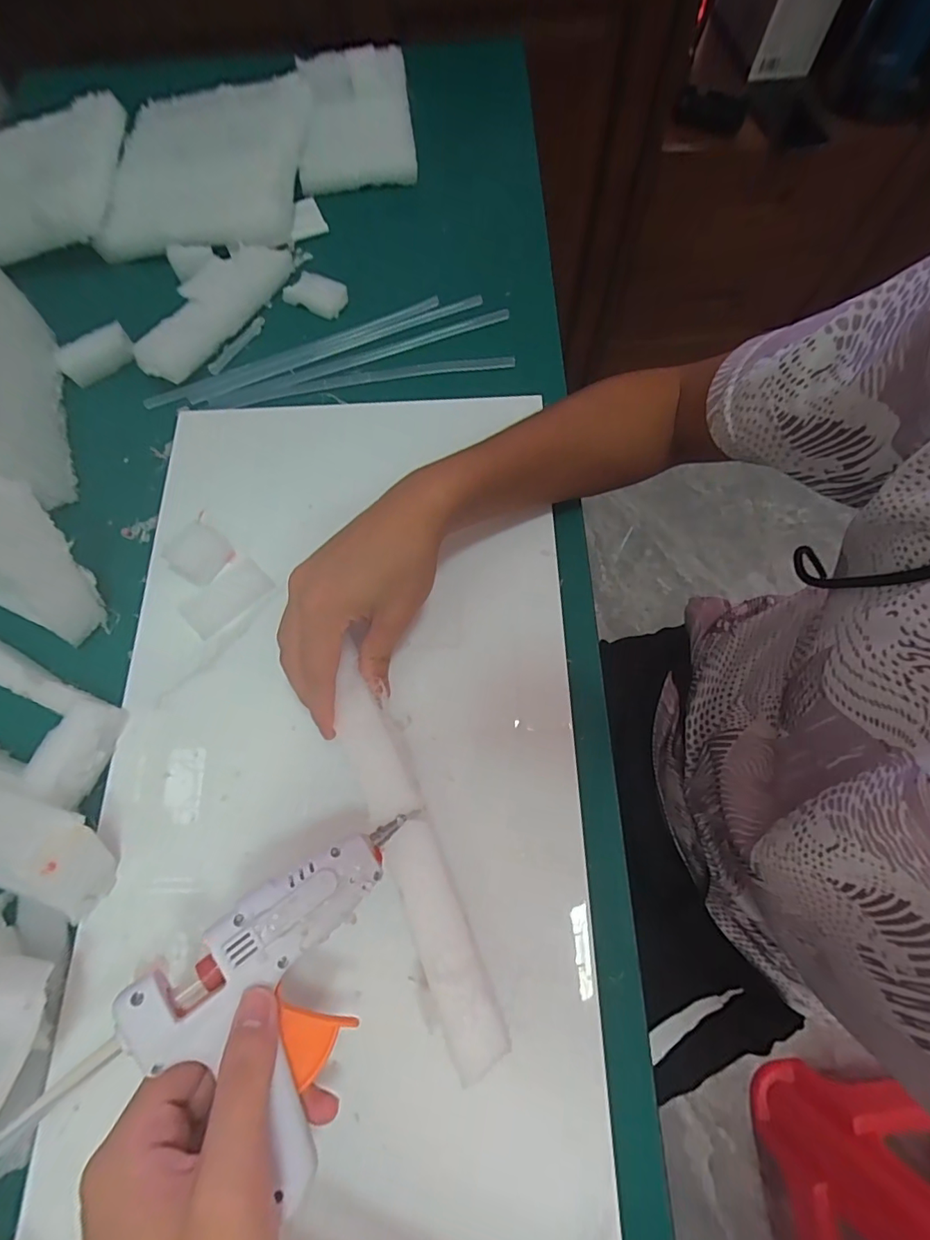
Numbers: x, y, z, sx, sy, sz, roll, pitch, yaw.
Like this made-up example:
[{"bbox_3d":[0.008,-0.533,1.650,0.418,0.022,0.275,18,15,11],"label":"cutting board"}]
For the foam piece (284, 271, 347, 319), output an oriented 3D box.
[{"bbox_3d":[-0.135,-0.294,0.457,0.057,0.015,0.029,32,73,11],"label":"foam piece"}]

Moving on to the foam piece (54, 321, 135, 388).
[{"bbox_3d":[-0.311,-0.224,0.432,0.058,0.022,0.031,-23,72,-8],"label":"foam piece"}]

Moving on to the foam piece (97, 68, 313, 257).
[{"bbox_3d":[-0.252,-0.447,0.496,0.180,0.030,0.215,-4,72,6],"label":"foam piece"}]

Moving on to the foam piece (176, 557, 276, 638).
[{"bbox_3d":[-0.171,-0.017,0.364,0.060,0.005,0.035,-43,75,-14],"label":"foam piece"}]

